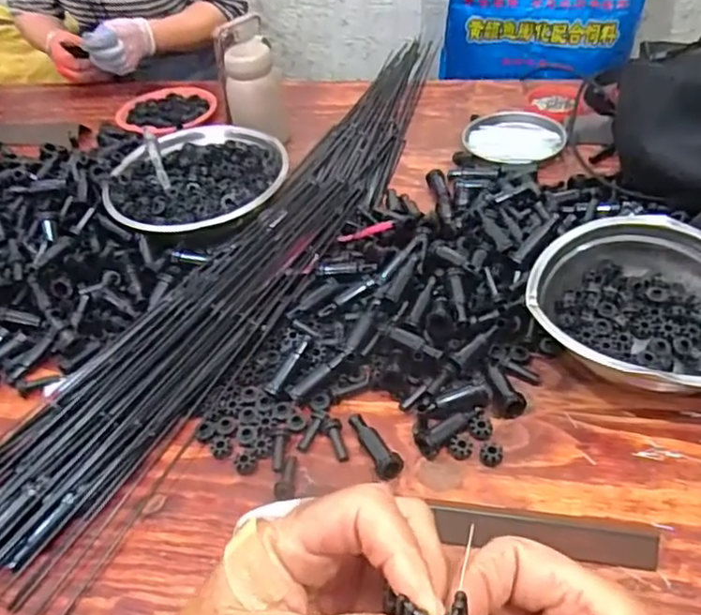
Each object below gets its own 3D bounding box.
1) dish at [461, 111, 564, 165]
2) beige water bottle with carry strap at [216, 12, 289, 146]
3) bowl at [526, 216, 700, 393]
[{"bbox_3d":[0.218,-0.231,0.884,0.138,0.021,0.119,31,55,34],"label":"dish"},{"bbox_3d":[-0.144,-0.324,0.939,0.081,0.155,0.088,-10,43,-3],"label":"beige water bottle with carry strap"},{"bbox_3d":[0.273,0.007,0.578,0.200,0.084,0.191,-34,49,-25],"label":"bowl"}]

